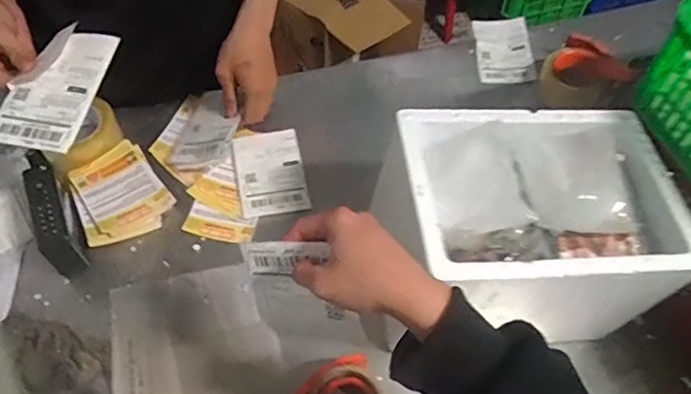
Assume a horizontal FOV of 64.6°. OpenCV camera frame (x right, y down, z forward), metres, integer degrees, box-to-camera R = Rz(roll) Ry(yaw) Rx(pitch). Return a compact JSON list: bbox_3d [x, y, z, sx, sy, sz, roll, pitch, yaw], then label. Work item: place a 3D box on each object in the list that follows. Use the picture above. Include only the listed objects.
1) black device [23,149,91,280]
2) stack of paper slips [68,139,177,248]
[{"bbox_3d":[-0.401,0.016,0.743,0.046,0.057,0.184,-22,71,-15],"label":"black device"},{"bbox_3d":[-0.332,-0.007,0.814,0.124,0.029,0.150,-22,59,-15],"label":"stack of paper slips"}]

